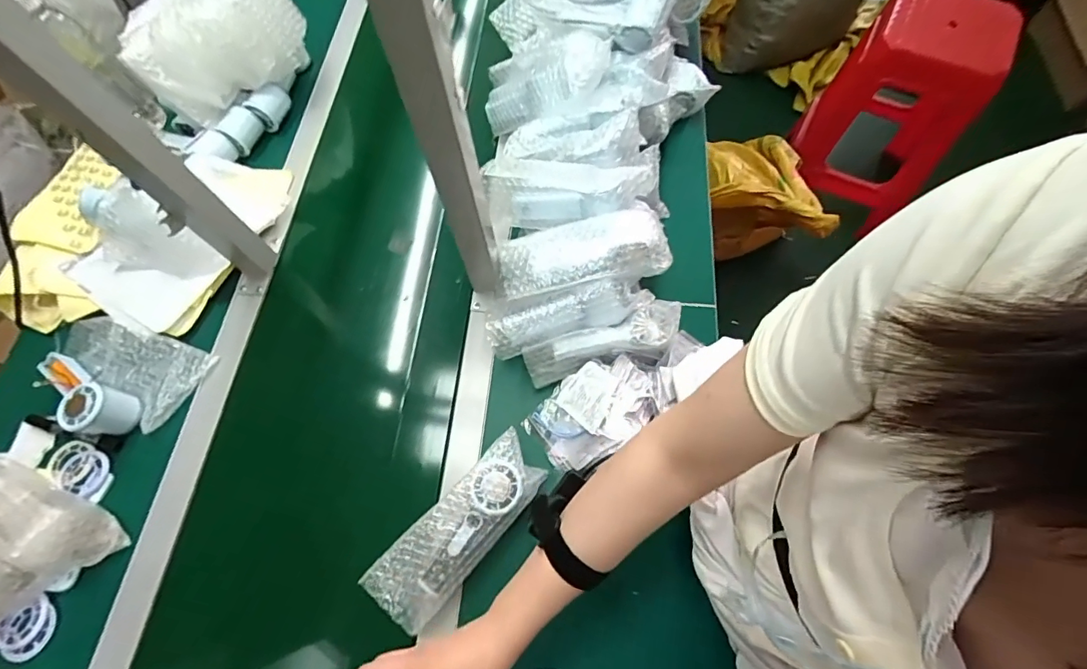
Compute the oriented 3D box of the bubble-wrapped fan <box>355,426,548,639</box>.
[{"bbox_3d":[-0.087,0.209,0.510,0.074,0.052,0.208,40,72,16],"label":"bubble-wrapped fan"}]

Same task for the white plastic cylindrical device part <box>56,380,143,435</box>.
[{"bbox_3d":[-0.549,0.094,0.581,0.063,0.048,0.057,16,67,7],"label":"white plastic cylindrical device part"}]

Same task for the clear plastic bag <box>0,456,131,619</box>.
[{"bbox_3d":[-0.627,0.221,0.532,0.250,0.093,0.138,27,69,11],"label":"clear plastic bag"}]

